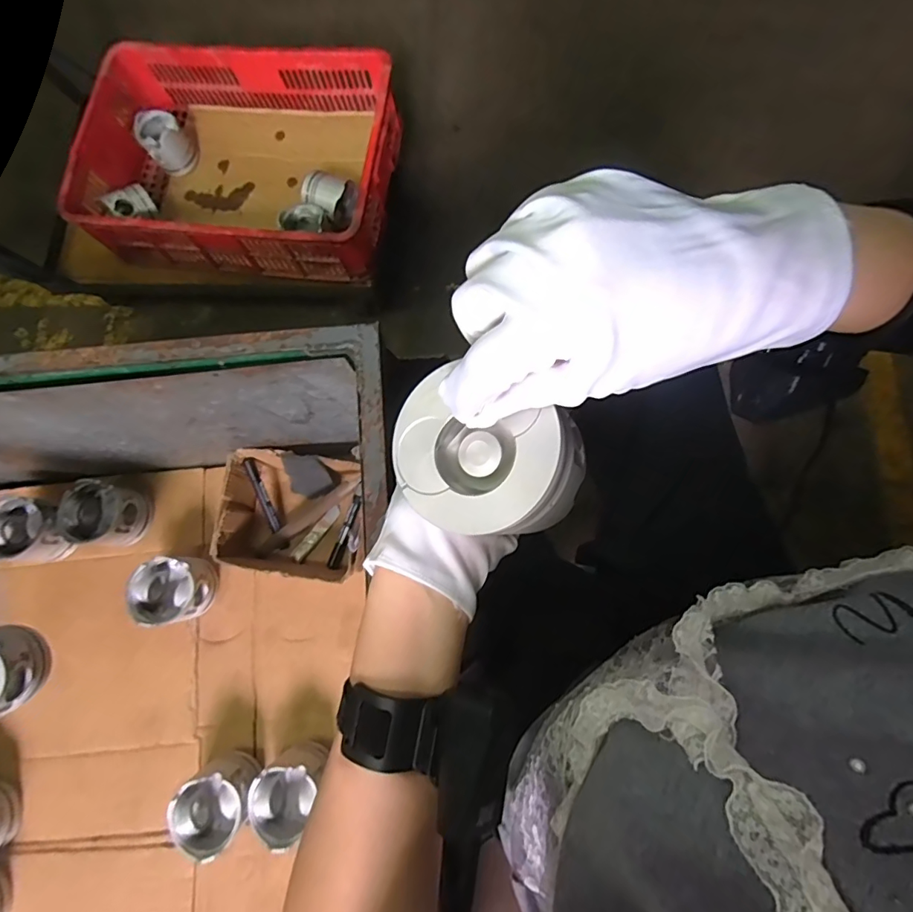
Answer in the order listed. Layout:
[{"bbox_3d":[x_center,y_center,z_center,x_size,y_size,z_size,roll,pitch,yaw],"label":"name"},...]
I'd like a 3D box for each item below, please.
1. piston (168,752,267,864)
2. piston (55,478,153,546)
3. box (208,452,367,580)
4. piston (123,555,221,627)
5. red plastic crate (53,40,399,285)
[{"bbox_3d":[-0.319,0.464,0.656,0.094,0.081,0.097,0,77,2],"label":"piston"},{"bbox_3d":[-0.530,0.089,0.743,0.099,0.082,0.094,0,77,2],"label":"piston"},{"bbox_3d":[-0.253,0.088,0.734,0.191,0.084,0.171,6,77,3],"label":"box"},{"bbox_3d":[-0.412,0.195,0.716,0.091,0.088,0.089,0,77,2],"label":"piston"},{"bbox_3d":[-0.438,-0.595,1.007,0.604,0.165,0.398,5,77,3],"label":"red plastic crate"}]

